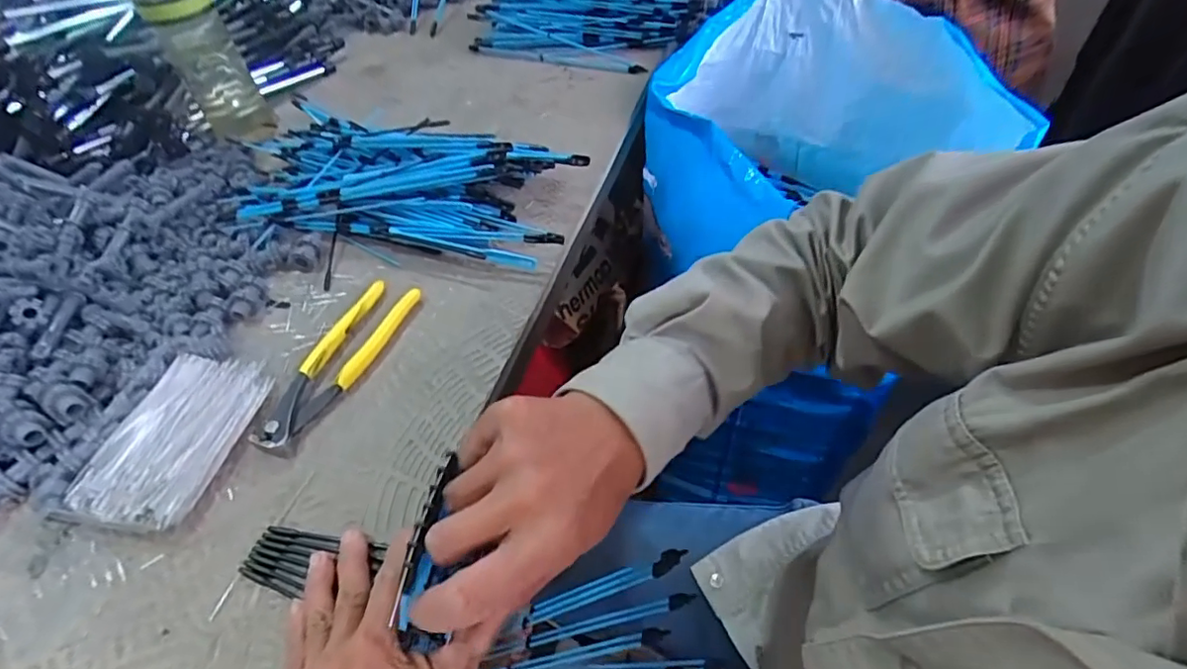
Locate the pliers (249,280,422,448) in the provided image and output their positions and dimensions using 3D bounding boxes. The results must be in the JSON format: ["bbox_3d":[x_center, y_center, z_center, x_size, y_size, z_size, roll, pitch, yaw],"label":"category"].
[{"bbox_3d":[-0.199,0.019,0.451,0.043,0.015,0.163,14,53,17],"label":"pliers"}]

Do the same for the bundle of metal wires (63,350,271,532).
[{"bbox_3d":[-0.297,0.073,0.411,0.081,0.019,0.131,7,51,11],"label":"bundle of metal wires"}]

